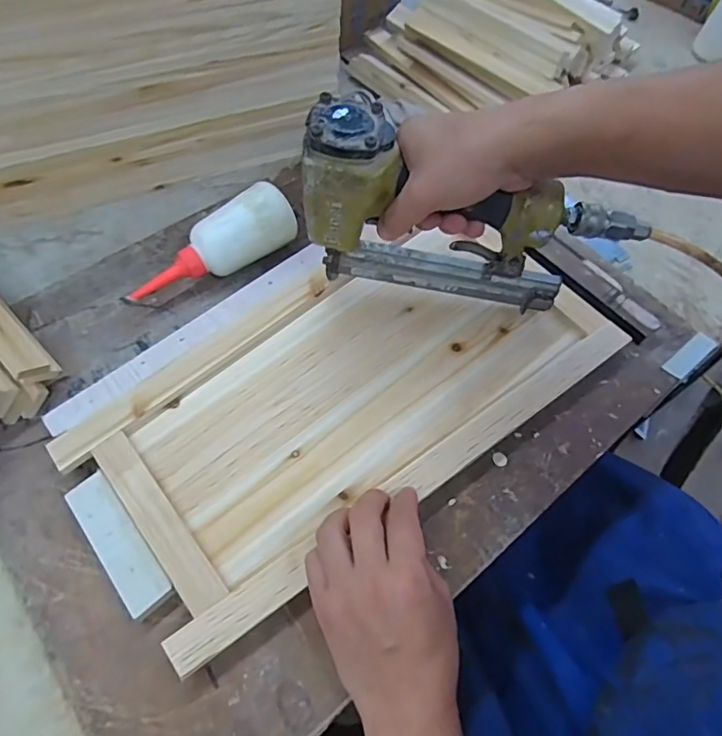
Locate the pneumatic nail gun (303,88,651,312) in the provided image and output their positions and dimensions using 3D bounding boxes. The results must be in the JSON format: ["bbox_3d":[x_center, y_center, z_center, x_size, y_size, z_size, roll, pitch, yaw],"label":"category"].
[{"bbox_3d":[0.083,-0.116,0.416,0.244,0.155,0.049,7,61,1],"label":"pneumatic nail gun"}]

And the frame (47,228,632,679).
[{"bbox_3d":[-0.001,0.011,0.451,0.432,0.026,0.217,-33,68,-18],"label":"frame"}]

